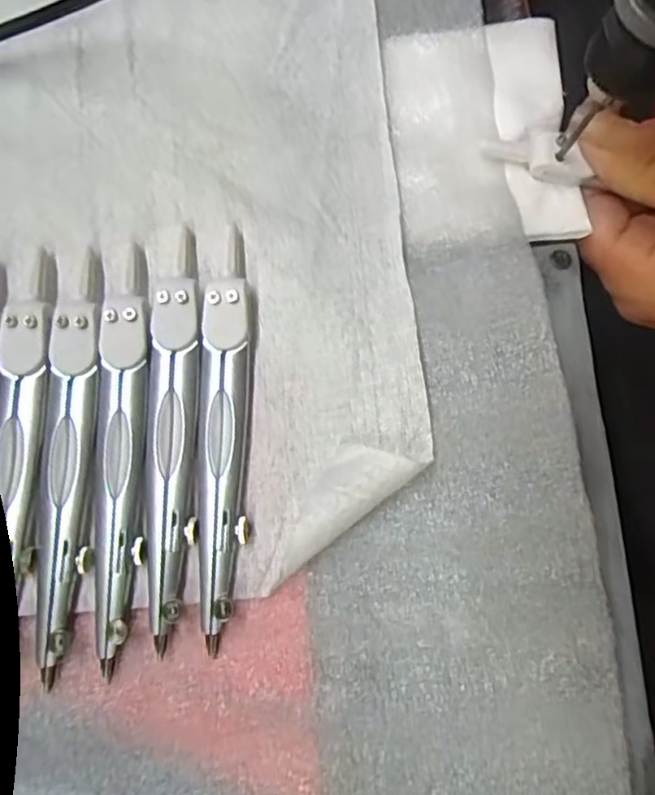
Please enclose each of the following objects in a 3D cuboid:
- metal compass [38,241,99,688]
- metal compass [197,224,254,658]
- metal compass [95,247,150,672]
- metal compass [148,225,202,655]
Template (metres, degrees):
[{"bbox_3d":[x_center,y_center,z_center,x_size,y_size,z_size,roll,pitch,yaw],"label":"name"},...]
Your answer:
[{"bbox_3d":[-0.079,0.016,0.186,0.015,0.006,0.124,-1,78,-5],"label":"metal compass"},{"bbox_3d":[-0.032,0.009,0.189,0.015,0.007,0.123,1,78,-5],"label":"metal compass"},{"bbox_3d":[-0.063,0.015,0.186,0.016,0.007,0.122,-2,78,-5],"label":"metal compass"},{"bbox_3d":[-0.047,0.009,0.188,0.015,0.008,0.124,0,78,-5],"label":"metal compass"}]

